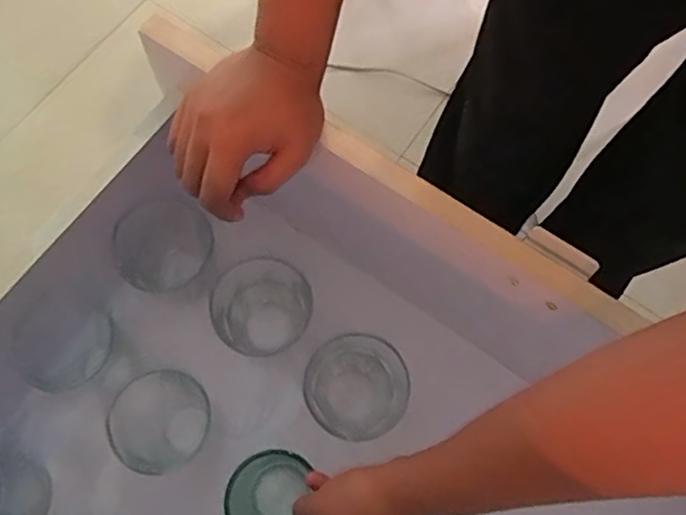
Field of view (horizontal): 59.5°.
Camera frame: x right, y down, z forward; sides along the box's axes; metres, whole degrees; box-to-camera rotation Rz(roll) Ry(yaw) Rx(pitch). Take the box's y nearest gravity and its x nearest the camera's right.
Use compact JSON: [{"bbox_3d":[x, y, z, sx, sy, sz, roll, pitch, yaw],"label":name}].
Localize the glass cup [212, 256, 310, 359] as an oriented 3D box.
[{"bbox_3d":[-0.073,0.051,0.552,0.088,0.085,0.077,-18,73,-8],"label":"glass cup"}]

